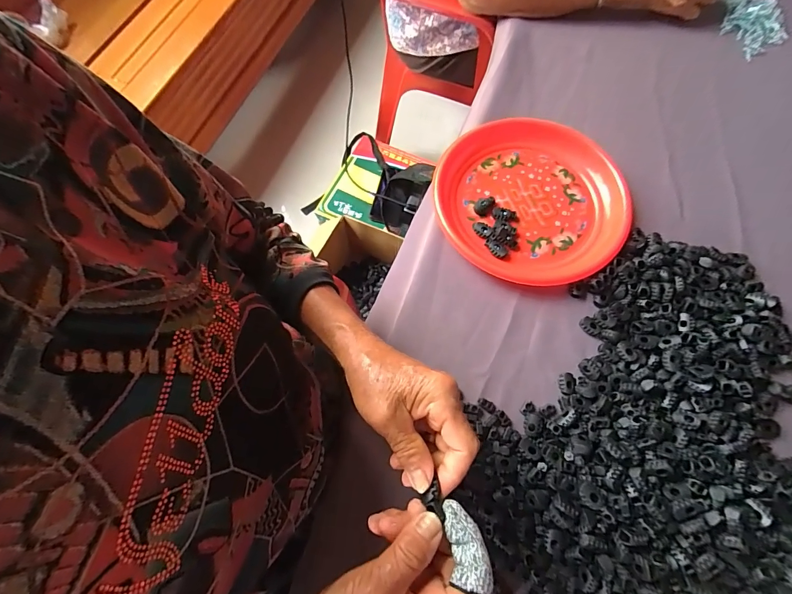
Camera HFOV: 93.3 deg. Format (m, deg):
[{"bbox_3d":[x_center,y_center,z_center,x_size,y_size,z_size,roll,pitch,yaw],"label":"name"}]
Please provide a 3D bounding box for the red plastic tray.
[{"bbox_3d":[0.157,-0.119,0.439,0.220,0.034,0.220,17,72,6],"label":"red plastic tray"}]

